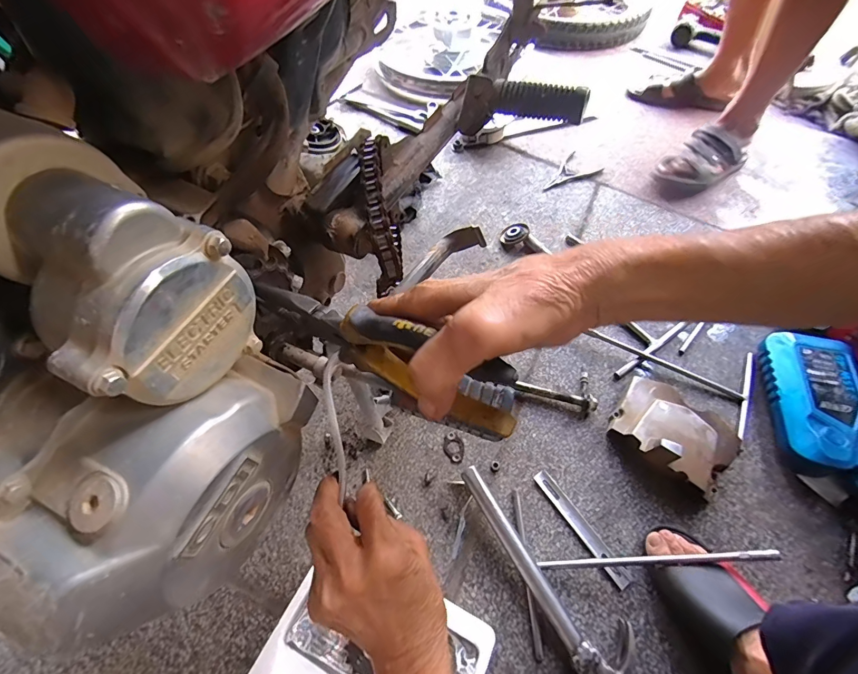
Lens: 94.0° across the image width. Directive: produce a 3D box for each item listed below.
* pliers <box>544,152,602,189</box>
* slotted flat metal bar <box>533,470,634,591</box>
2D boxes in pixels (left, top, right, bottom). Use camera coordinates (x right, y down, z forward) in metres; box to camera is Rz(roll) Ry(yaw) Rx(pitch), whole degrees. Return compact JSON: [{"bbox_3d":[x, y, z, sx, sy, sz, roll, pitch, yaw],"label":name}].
[{"bbox_3d":[0.334,-0.377,0.938,0.081,0.014,0.154,36,64,20],"label":"pliers"},{"bbox_3d":[0.206,0.255,0.541,0.024,0.005,0.164,-29,62,-18],"label":"slotted flat metal bar"}]

